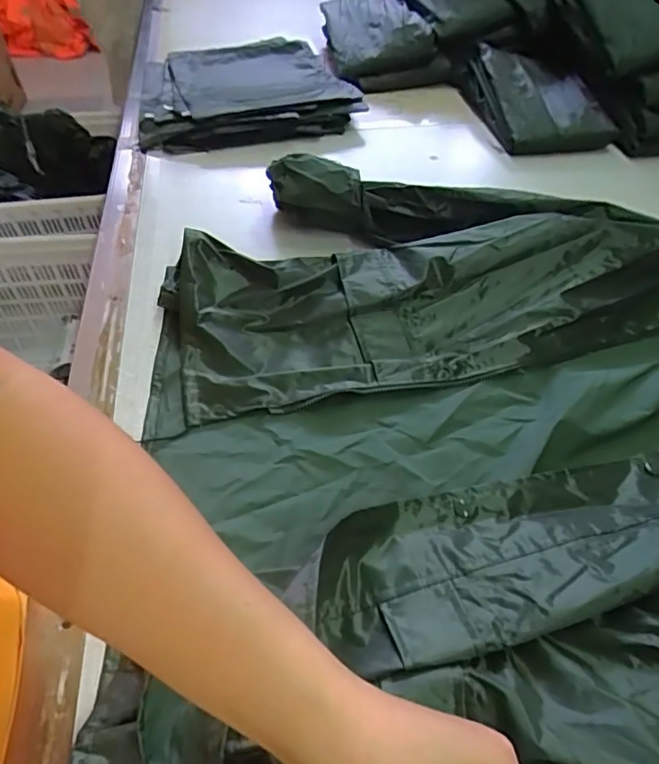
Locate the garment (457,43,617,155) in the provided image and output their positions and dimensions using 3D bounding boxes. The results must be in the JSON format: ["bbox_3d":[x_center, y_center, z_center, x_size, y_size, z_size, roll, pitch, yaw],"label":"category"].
[{"bbox_3d":[0.363,-0.526,0.974,0.203,0.054,0.320,-4,51,-4],"label":"garment"}]

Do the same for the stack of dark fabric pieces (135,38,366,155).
[{"bbox_3d":[-0.158,-0.552,0.975,0.386,0.046,0.394,-10,51,-10],"label":"stack of dark fabric pieces"}]

